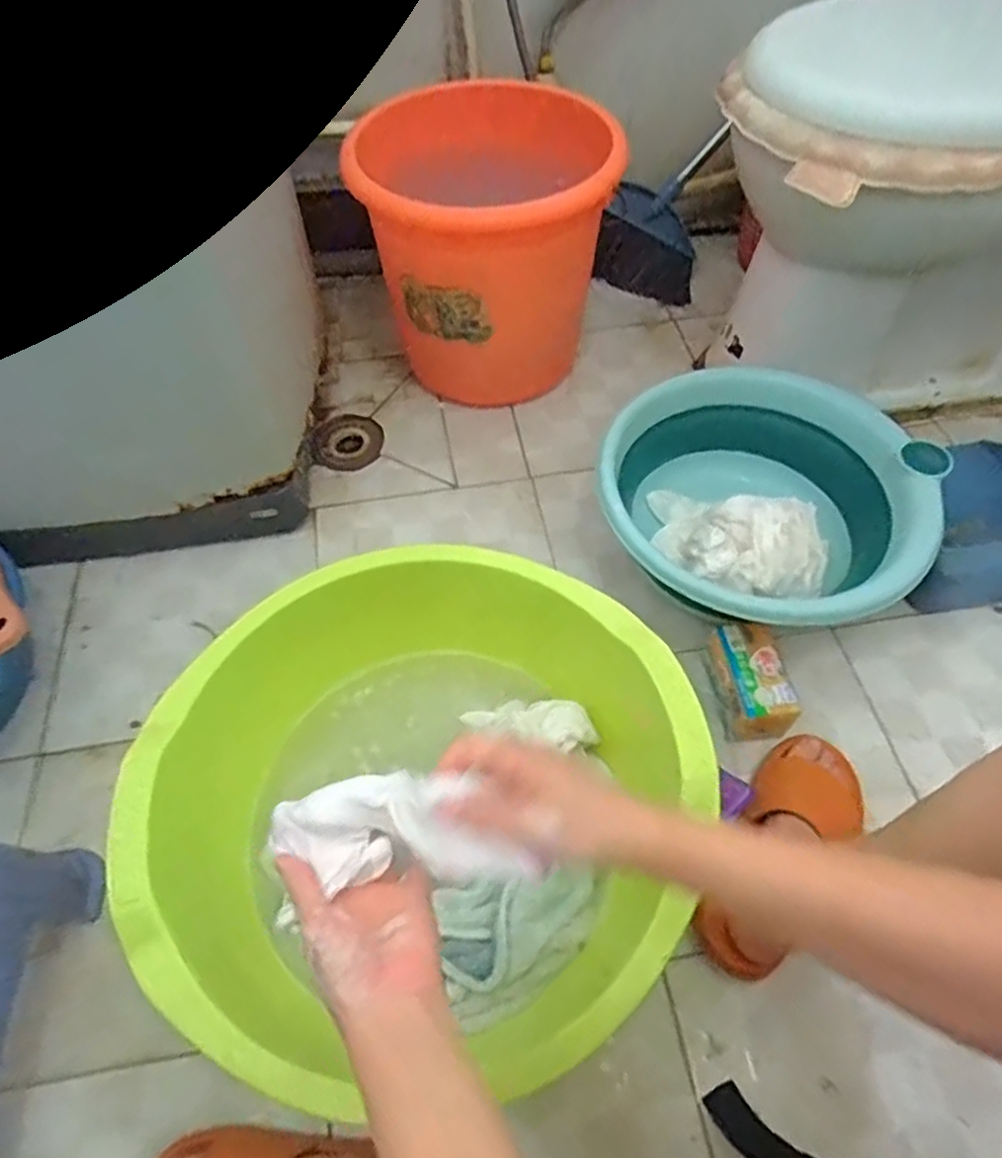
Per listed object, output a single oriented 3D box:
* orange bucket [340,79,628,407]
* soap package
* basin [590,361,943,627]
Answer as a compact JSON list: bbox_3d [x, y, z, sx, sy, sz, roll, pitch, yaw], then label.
[{"bbox_3d":[-0.016,-0.426,0.961,0.300,0.335,0.305,0,56,0],"label":"orange bucket"},{"bbox_3d":[0.264,0.112,0.751,0.062,0.065,0.117,-6,56,-3],"label":"soap package"},{"bbox_3d":[0.292,-0.077,0.830,0.335,0.155,0.325,0,56,0],"label":"basin"}]

